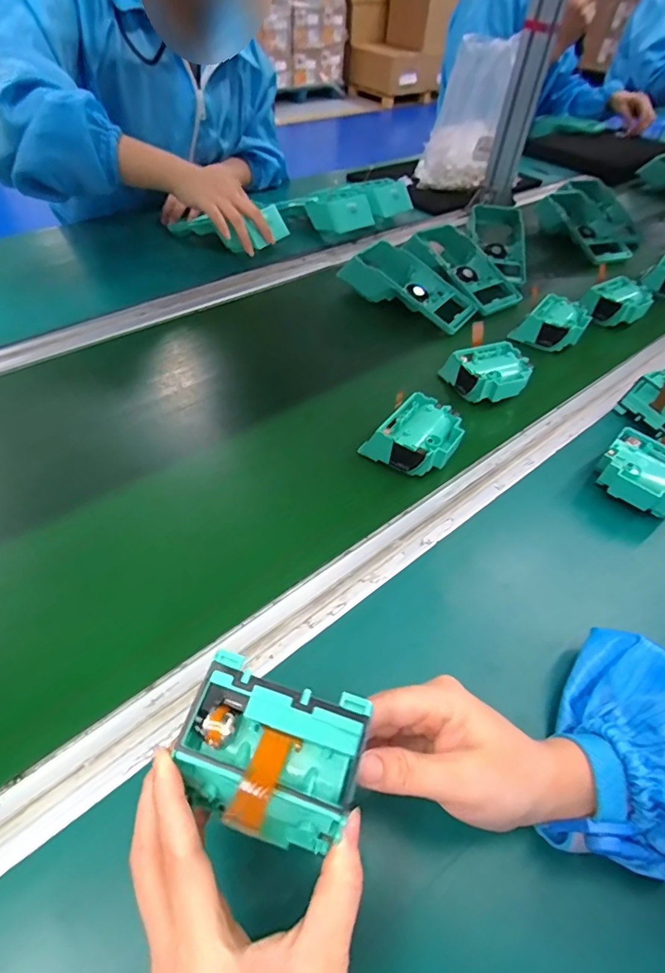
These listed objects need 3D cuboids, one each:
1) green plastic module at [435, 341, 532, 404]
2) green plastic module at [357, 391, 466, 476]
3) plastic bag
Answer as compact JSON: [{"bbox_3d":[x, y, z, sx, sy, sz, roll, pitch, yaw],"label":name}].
[{"bbox_3d":[0.171,-0.126,0.531,0.081,0.035,0.071,-4,49,-8],"label":"green plastic module"},{"bbox_3d":[0.079,-0.047,0.457,0.079,0.041,0.073,27,52,18],"label":"green plastic module"},{"bbox_3d":[0.239,-0.674,0.894,0.126,0.232,0.073,7,49,1],"label":"plastic bag"}]

